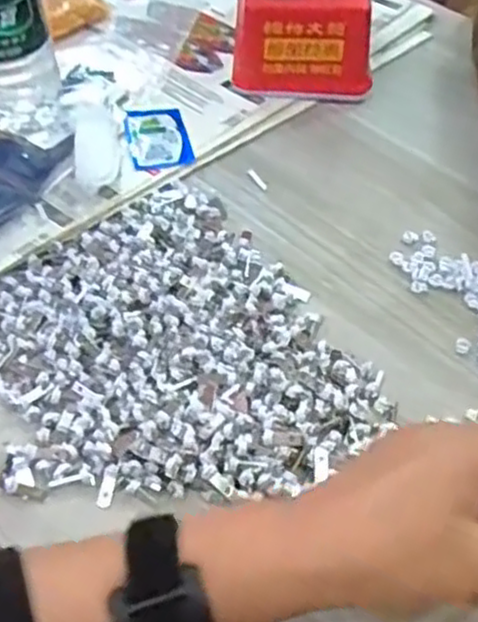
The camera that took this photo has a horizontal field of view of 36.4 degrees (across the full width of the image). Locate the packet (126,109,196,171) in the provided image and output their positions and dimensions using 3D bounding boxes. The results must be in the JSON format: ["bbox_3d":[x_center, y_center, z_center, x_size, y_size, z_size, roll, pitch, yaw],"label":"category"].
[{"bbox_3d":[-0.062,-0.131,0.545,0.044,0.004,0.060,-11,53,-13],"label":"packet"}]

